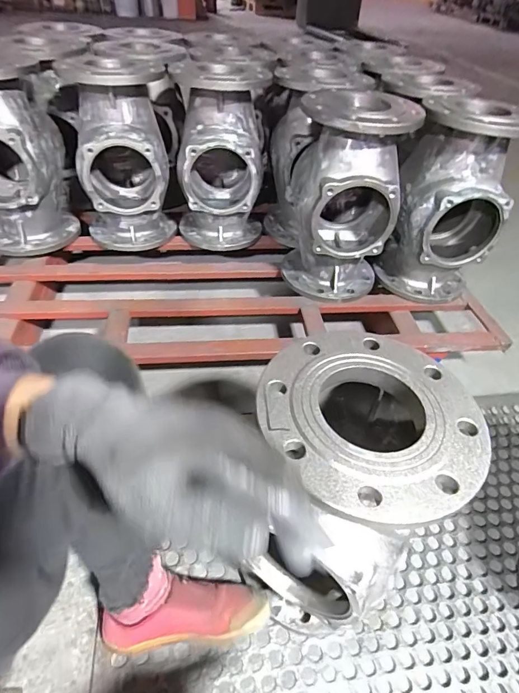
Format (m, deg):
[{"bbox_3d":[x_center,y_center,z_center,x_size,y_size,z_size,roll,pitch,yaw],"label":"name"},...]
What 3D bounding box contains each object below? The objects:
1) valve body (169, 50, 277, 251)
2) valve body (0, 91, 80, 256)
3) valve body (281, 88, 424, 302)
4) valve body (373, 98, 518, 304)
[{"bbox_3d":[-0.090,-0.455,1.000,0.191,0.353,0.266,1,43,-4],"label":"valve body"},{"bbox_3d":[-0.549,-0.397,0.940,0.211,0.314,0.255,-14,46,-19],"label":"valve body"},{"bbox_3d":[0.161,-0.309,0.858,0.209,0.354,0.253,7,43,2],"label":"valve body"},{"bbox_3d":[0.381,-0.292,0.866,0.226,0.355,0.213,18,45,14],"label":"valve body"}]

